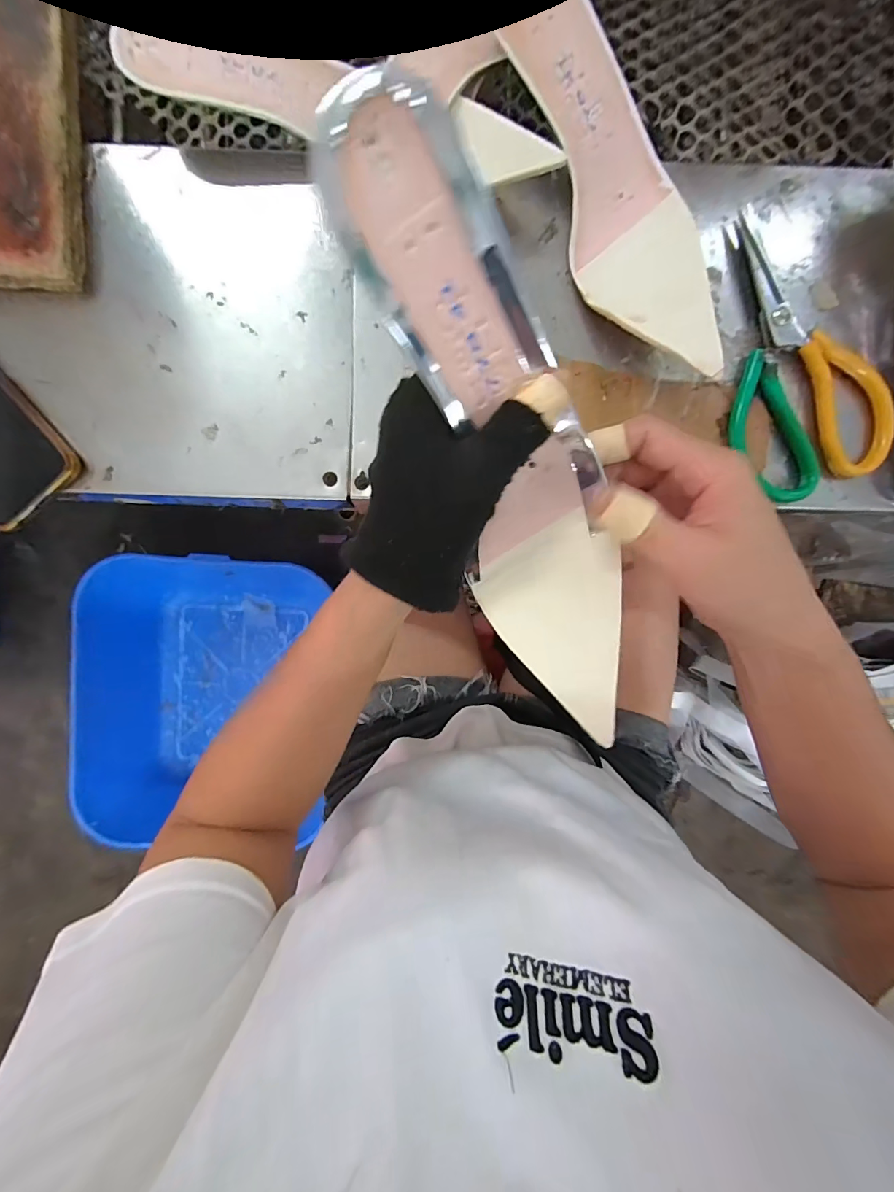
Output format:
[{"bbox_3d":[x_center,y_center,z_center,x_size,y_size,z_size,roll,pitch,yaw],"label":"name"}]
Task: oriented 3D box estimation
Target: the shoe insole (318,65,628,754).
[{"bbox_3d":[0.032,-0.055,0.190,0.071,0.041,0.263,-25,114,0],"label":"shoe insole"}]

